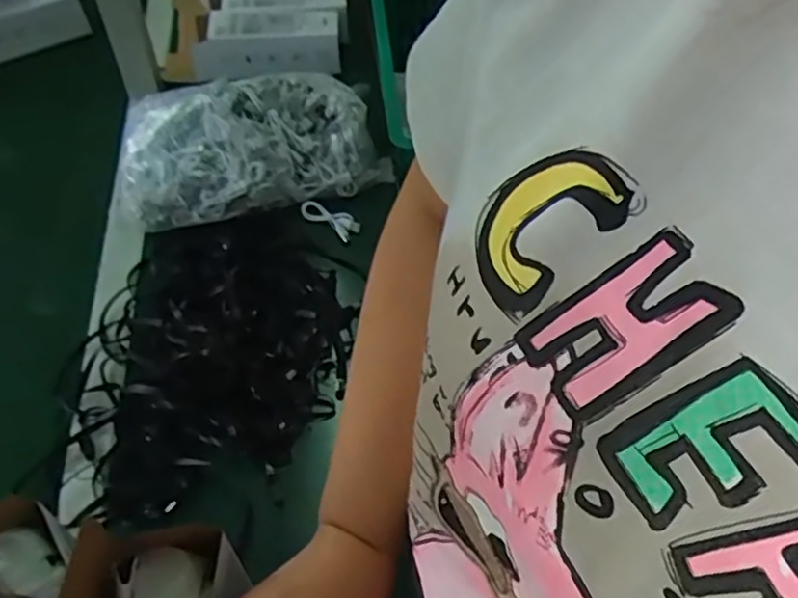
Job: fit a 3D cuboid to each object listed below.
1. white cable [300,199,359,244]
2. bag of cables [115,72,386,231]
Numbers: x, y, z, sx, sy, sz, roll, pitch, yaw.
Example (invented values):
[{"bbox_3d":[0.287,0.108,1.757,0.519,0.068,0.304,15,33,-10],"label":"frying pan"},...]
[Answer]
[{"bbox_3d":[-0.079,-0.095,0.792,0.067,0.015,0.033,36,61,23],"label":"white cable"},{"bbox_3d":[-0.180,-0.189,0.806,0.298,0.083,0.175,-13,55,-10],"label":"bag of cables"}]

